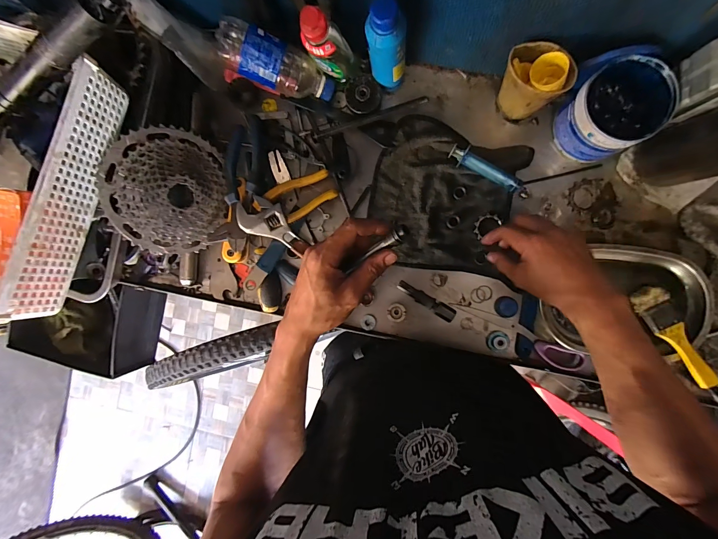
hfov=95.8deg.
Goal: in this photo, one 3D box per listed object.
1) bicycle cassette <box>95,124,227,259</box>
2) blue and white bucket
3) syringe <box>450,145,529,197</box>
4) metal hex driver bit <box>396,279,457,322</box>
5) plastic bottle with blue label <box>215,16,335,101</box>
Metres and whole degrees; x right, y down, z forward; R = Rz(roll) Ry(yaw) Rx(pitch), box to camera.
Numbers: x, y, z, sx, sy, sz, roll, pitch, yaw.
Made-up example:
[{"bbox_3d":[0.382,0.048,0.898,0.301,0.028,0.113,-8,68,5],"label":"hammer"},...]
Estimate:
[{"bbox_3d":[-0.268,-0.106,0.461,0.035,0.157,0.174,22,113,47],"label":"bicycle cassette"},{"bbox_3d":[0.333,-0.207,0.433,0.111,0.096,0.098,-41,86,5],"label":"blue and white bucket"},{"bbox_3d":[0.195,-0.143,0.483,0.130,0.024,0.029,35,94,5],"label":"syringe"},{"bbox_3d":[0.103,0.047,0.496,0.095,0.015,0.021,33,93,6],"label":"metal hex driver bit"},{"bbox_3d":[-0.117,-0.293,0.469,0.165,0.064,0.068,11,91,-30],"label":"plastic bottle with blue label"}]

